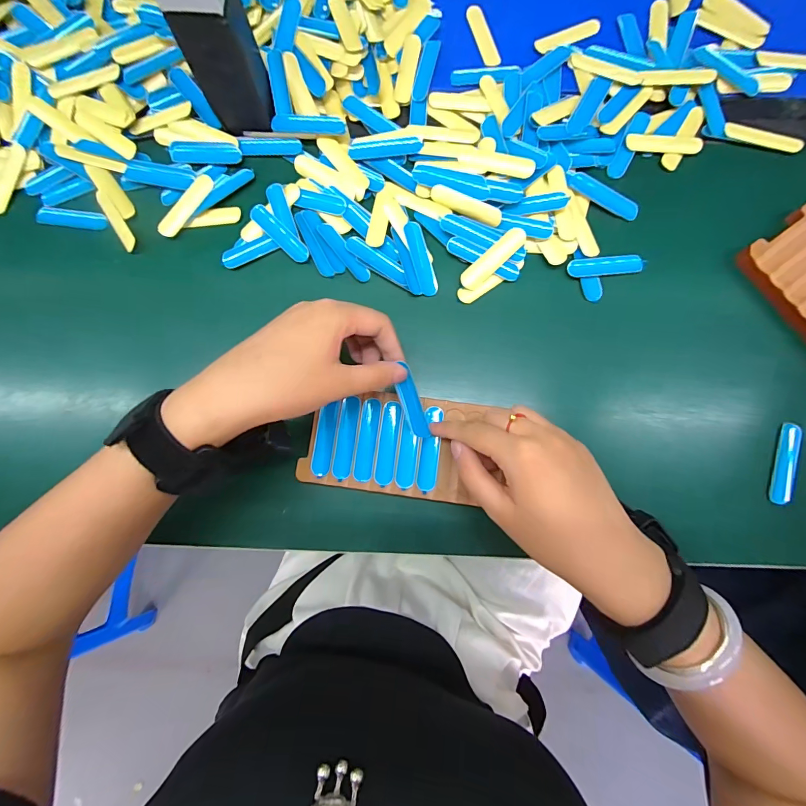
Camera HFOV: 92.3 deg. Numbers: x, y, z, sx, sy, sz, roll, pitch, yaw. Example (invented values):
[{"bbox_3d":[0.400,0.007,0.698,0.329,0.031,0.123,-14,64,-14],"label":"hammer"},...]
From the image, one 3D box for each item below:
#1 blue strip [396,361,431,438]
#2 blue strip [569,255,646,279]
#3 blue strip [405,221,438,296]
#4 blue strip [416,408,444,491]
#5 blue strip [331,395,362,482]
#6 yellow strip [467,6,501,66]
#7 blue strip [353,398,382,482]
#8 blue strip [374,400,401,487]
[{"bbox_3d":[0.006,0.000,0.274,0.013,0.007,0.056,-19,108,6],"label":"blue strip"},{"bbox_3d":[0.165,-0.112,0.316,0.059,0.004,0.016,-5,83,1],"label":"blue strip"},{"bbox_3d":[0.014,-0.119,0.318,0.014,0.004,0.061,-17,83,0],"label":"blue strip"},{"bbox_3d":[0.020,0.034,0.287,0.014,0.005,0.062,7,87,3],"label":"blue strip"},{"bbox_3d":[-0.042,0.027,0.291,0.015,0.005,0.061,8,83,3],"label":"blue strip"},{"bbox_3d":[0.071,-0.328,0.344,0.015,0.004,0.062,-17,83,0],"label":"yellow strip"},{"bbox_3d":[-0.027,0.028,0.290,0.015,0.005,0.061,7,83,3],"label":"blue strip"},{"bbox_3d":[-0.011,0.030,0.289,0.014,0.008,0.061,7,83,3],"label":"blue strip"}]

